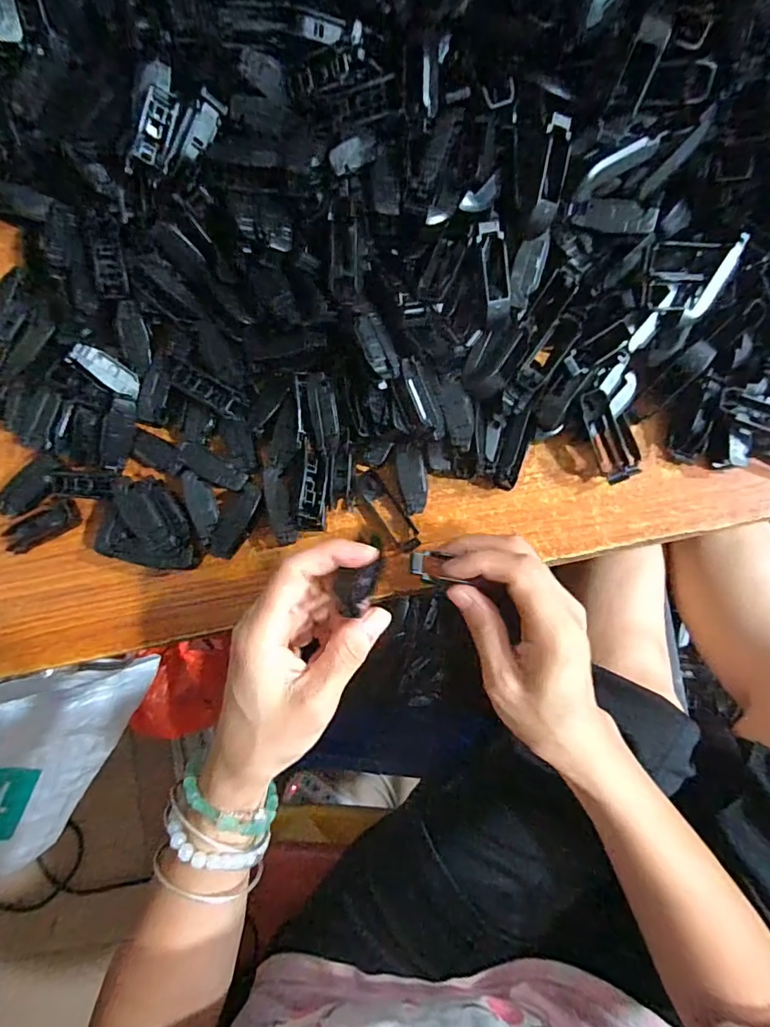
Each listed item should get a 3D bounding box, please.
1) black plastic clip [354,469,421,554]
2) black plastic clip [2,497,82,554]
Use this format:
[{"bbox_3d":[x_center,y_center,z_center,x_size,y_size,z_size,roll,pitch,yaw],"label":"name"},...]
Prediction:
[{"bbox_3d":[0.000,0.000,0.326,0.021,0.008,0.057,-36,83,-1],"label":"black plastic clip"},{"bbox_3d":[-0.221,0.008,0.331,0.047,0.014,0.019,-28,82,0],"label":"black plastic clip"}]

